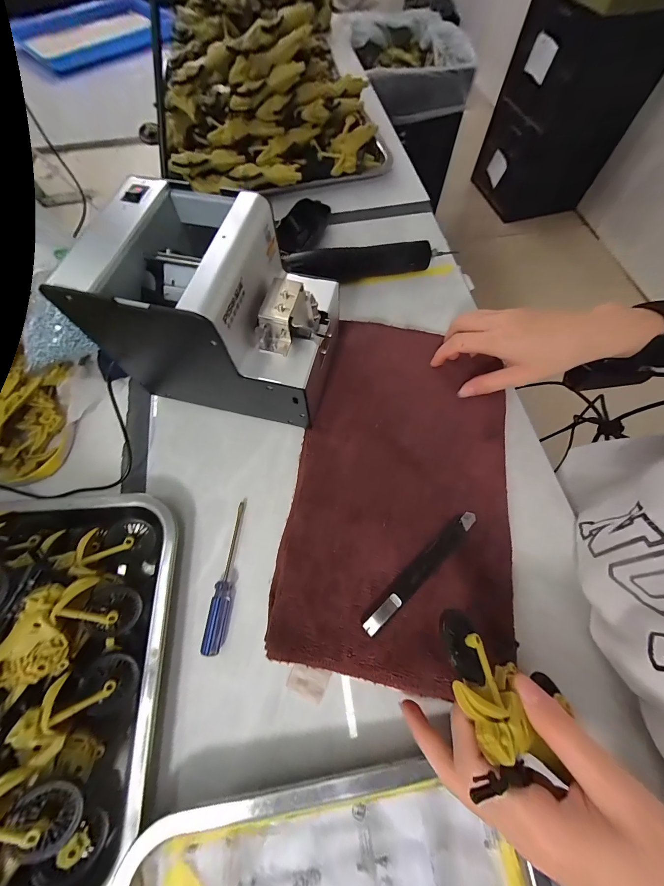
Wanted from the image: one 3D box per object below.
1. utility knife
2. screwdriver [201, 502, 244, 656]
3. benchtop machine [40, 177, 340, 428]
[{"bbox_3d":[0.076,0.104,0.253,0.132,0.010,0.018,-41,73,-15],"label":"utility knife"},{"bbox_3d":[-0.092,0.113,0.263,0.015,0.015,0.118,6,67,3],"label":"screwdriver"},{"bbox_3d":[-0.094,-0.113,0.275,0.174,0.142,0.127,15,68,7],"label":"benchtop machine"}]

